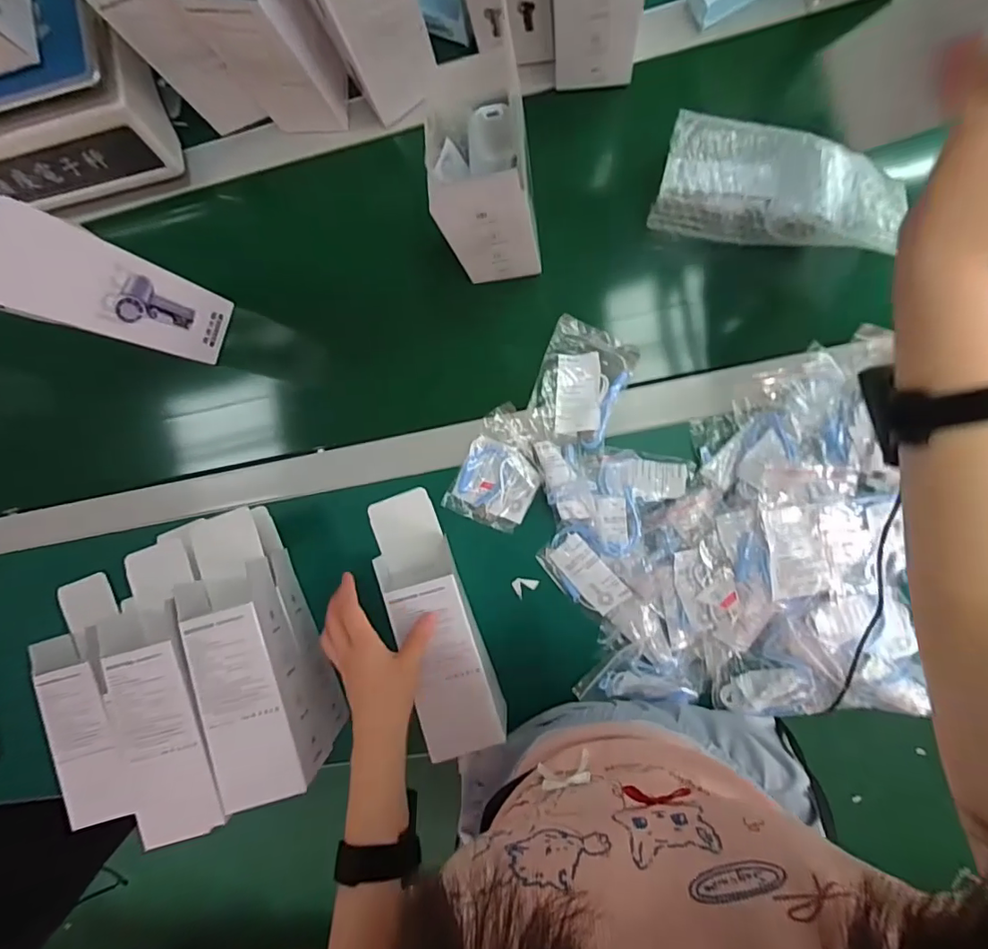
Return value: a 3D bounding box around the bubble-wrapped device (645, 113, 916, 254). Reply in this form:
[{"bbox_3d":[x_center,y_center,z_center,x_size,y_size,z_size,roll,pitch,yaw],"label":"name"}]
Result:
[{"bbox_3d":[0.241,-0.246,0.450,0.187,0.048,0.080,15,98,6],"label":"bubble-wrapped device"}]

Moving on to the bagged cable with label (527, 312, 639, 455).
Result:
[{"bbox_3d":[0.085,-0.090,0.517,0.085,0.031,0.114,22,98,5],"label":"bagged cable with label"}]

